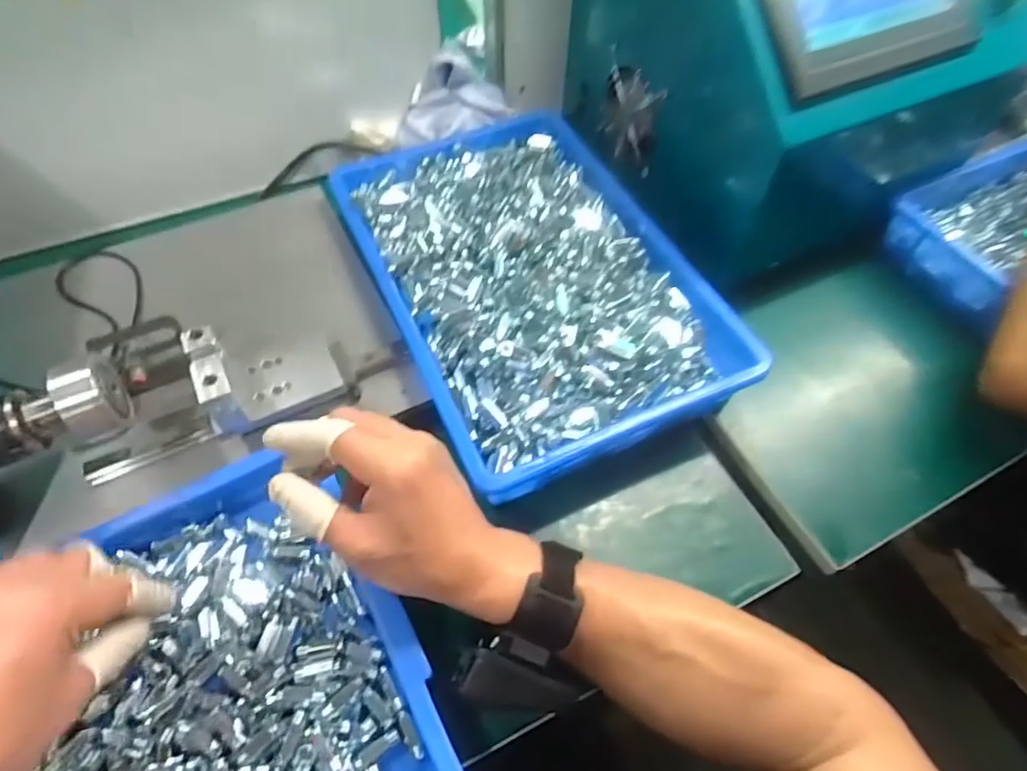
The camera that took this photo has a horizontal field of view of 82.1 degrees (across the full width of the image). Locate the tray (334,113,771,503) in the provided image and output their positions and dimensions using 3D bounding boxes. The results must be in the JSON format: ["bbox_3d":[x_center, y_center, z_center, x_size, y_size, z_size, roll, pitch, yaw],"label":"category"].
[{"bbox_3d":[0.008,-0.101,0.522,0.243,0.066,0.366,-20,59,-15],"label":"tray"}]

